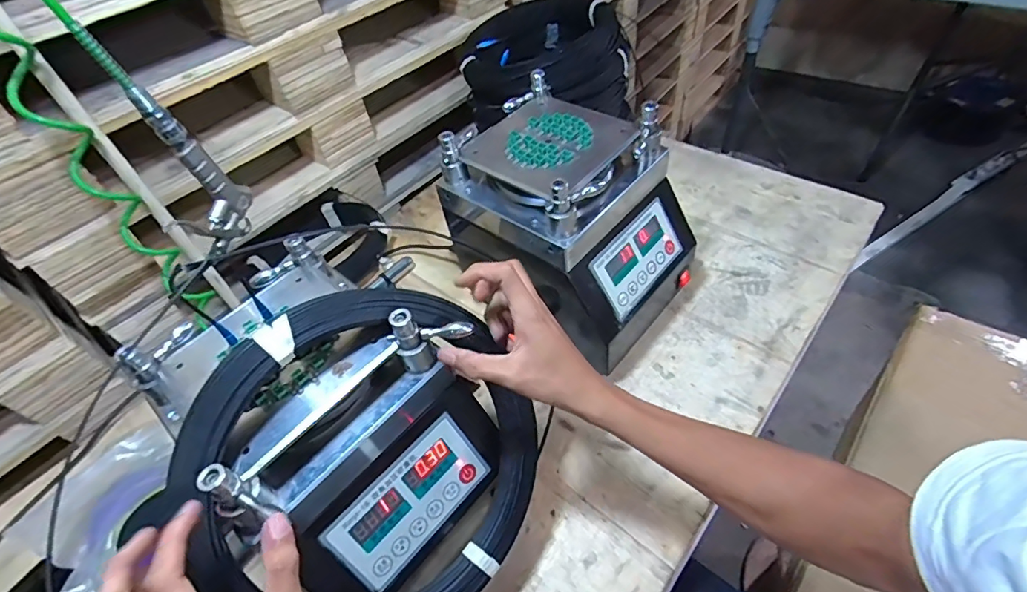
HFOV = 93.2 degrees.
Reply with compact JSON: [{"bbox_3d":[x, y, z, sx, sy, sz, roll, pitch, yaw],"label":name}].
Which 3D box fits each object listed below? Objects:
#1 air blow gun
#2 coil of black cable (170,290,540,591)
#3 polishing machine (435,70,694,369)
[{"bbox_3d":[-0.333,-0.123,0.496,0.036,0.163,0.080,2,51,10],"label":"air blow gun"},{"bbox_3d":[-0.112,0.147,0.428,0.283,0.306,0.032,-39,16,-26],"label":"coil of black cable"},{"bbox_3d":[0.079,-0.099,0.674,0.276,0.273,0.206,32,61,29],"label":"polishing machine"}]

